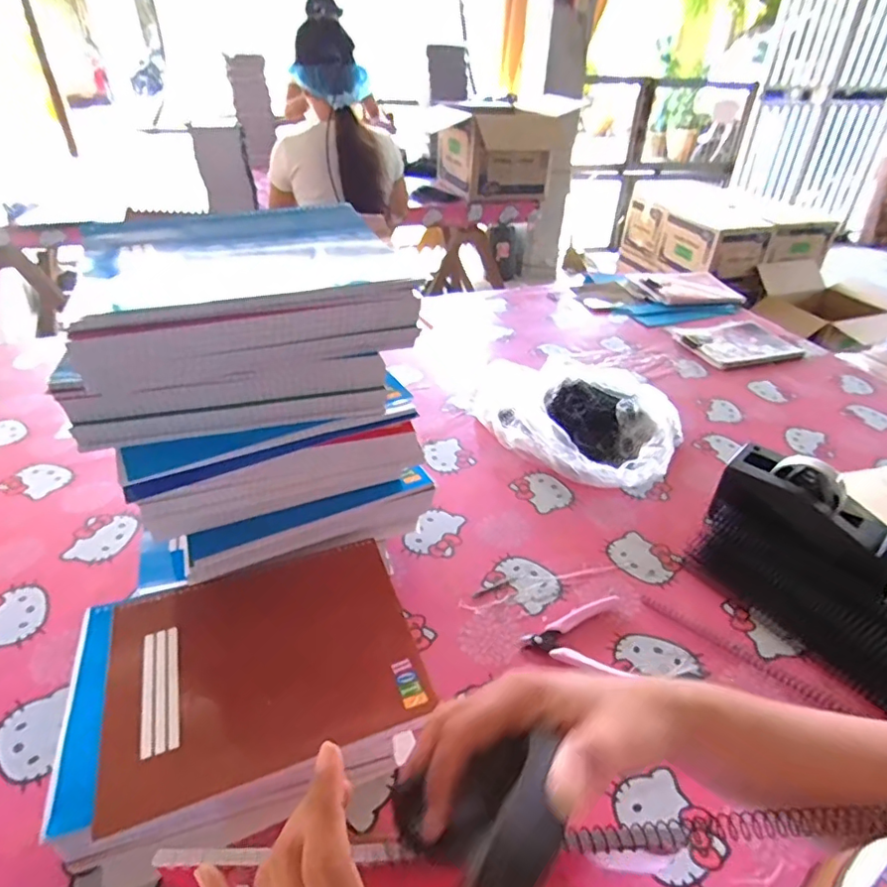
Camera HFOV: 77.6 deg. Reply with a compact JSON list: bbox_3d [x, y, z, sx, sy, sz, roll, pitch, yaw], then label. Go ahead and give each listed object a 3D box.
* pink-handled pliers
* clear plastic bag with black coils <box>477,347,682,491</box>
[{"bbox_3d":[0.138,0.202,0.579,0.112,0.011,0.092,-1,38,-3],"label":"pink-handled pliers"},{"bbox_3d":[0.198,-0.059,0.895,0.256,0.060,0.380,-31,48,-35],"label":"clear plastic bag with black coils"}]

